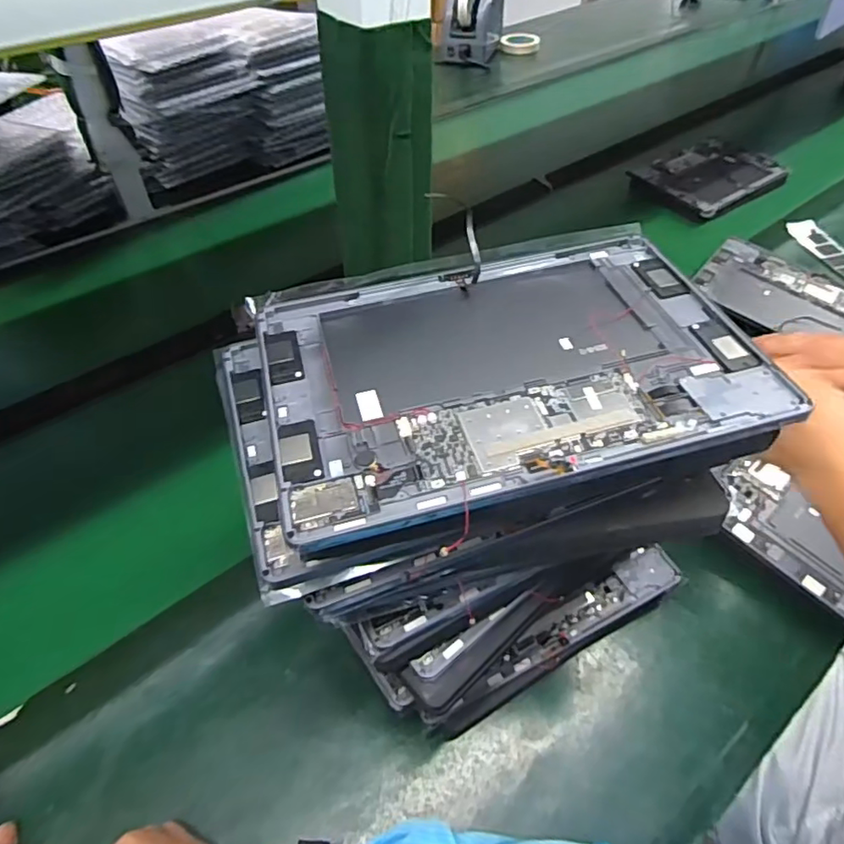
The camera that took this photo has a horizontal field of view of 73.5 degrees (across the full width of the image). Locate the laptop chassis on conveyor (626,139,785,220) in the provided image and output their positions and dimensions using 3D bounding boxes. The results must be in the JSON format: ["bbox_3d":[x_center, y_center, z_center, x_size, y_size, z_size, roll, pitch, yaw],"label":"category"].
[{"bbox_3d":[0.507,-0.429,0.983,0.264,0.033,0.164,-25,54,-20],"label":"laptop chassis on conveyor"}]

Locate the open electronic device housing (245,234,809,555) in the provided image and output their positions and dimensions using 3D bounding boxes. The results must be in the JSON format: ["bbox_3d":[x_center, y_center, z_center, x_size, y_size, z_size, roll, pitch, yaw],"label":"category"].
[{"bbox_3d":[0.047,-0.033,0.307,0.253,0.019,0.174,-11,51,-10],"label":"open electronic device housing"}]

